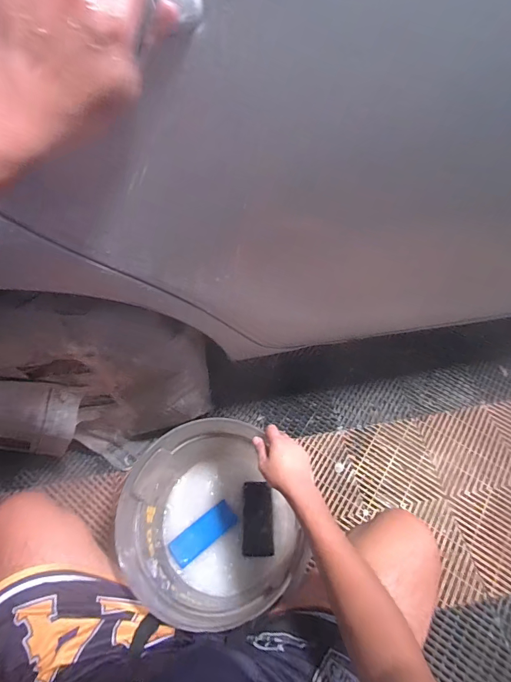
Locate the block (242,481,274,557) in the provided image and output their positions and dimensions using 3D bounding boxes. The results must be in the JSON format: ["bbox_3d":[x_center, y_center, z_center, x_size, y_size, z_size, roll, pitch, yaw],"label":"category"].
[{"bbox_3d":[0.006,0.374,0.745,0.062,0.019,0.138,0,61,1],"label":"block"}]

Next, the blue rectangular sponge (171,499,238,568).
[{"bbox_3d":[-0.107,0.395,0.725,0.137,0.011,0.053,-35,66,-17],"label":"blue rectangular sponge"}]

